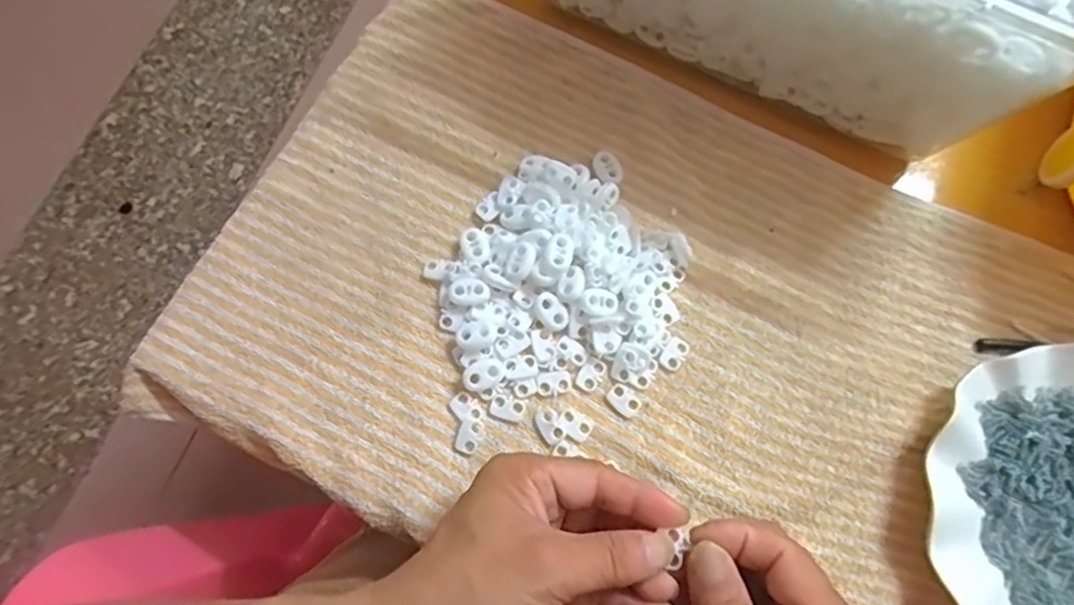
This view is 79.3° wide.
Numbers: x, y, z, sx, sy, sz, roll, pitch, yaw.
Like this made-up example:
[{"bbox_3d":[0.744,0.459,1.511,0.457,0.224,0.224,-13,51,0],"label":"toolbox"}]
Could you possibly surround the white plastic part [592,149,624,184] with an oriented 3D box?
[{"bbox_3d":[0.041,-0.080,0.383,0.016,0.004,0.022,-22,77,-8],"label":"white plastic part"}]

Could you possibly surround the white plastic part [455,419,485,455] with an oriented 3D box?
[{"bbox_3d":[-0.036,0.070,0.340,0.012,0.004,0.018,22,75,4],"label":"white plastic part"}]

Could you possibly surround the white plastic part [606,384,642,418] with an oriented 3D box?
[{"bbox_3d":[0.047,0.053,0.349,0.018,0.004,0.013,37,76,8],"label":"white plastic part"}]

